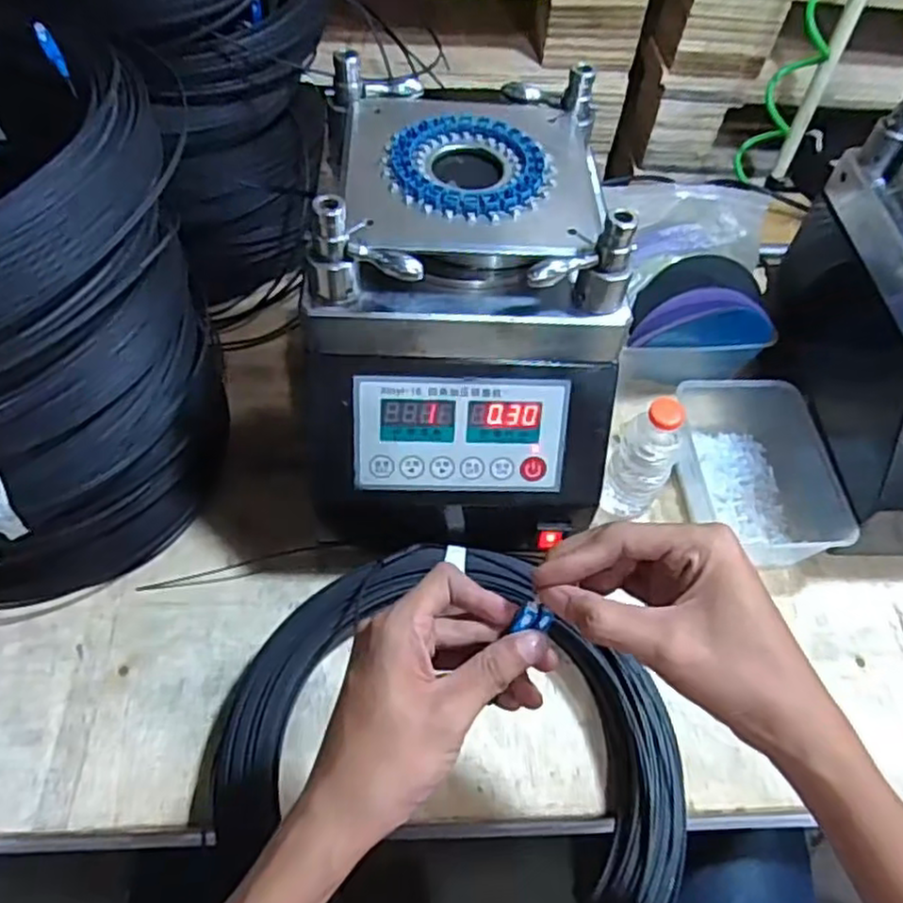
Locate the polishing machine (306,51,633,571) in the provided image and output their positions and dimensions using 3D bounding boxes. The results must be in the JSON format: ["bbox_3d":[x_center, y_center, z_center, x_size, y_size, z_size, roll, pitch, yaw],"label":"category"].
[{"bbox_3d":[0.005,-0.105,0.552,0.208,0.238,0.279,-1,56,-4],"label":"polishing machine"}]

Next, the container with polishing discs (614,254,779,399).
[{"bbox_3d":[0.238,-0.126,0.705,0.147,0.125,0.077,0,56,-4],"label":"container with polishing discs"}]

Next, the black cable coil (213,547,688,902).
[{"bbox_3d":[0.000,0.222,0.490,0.311,0.054,0.292,2,56,-3],"label":"black cable coil"}]

